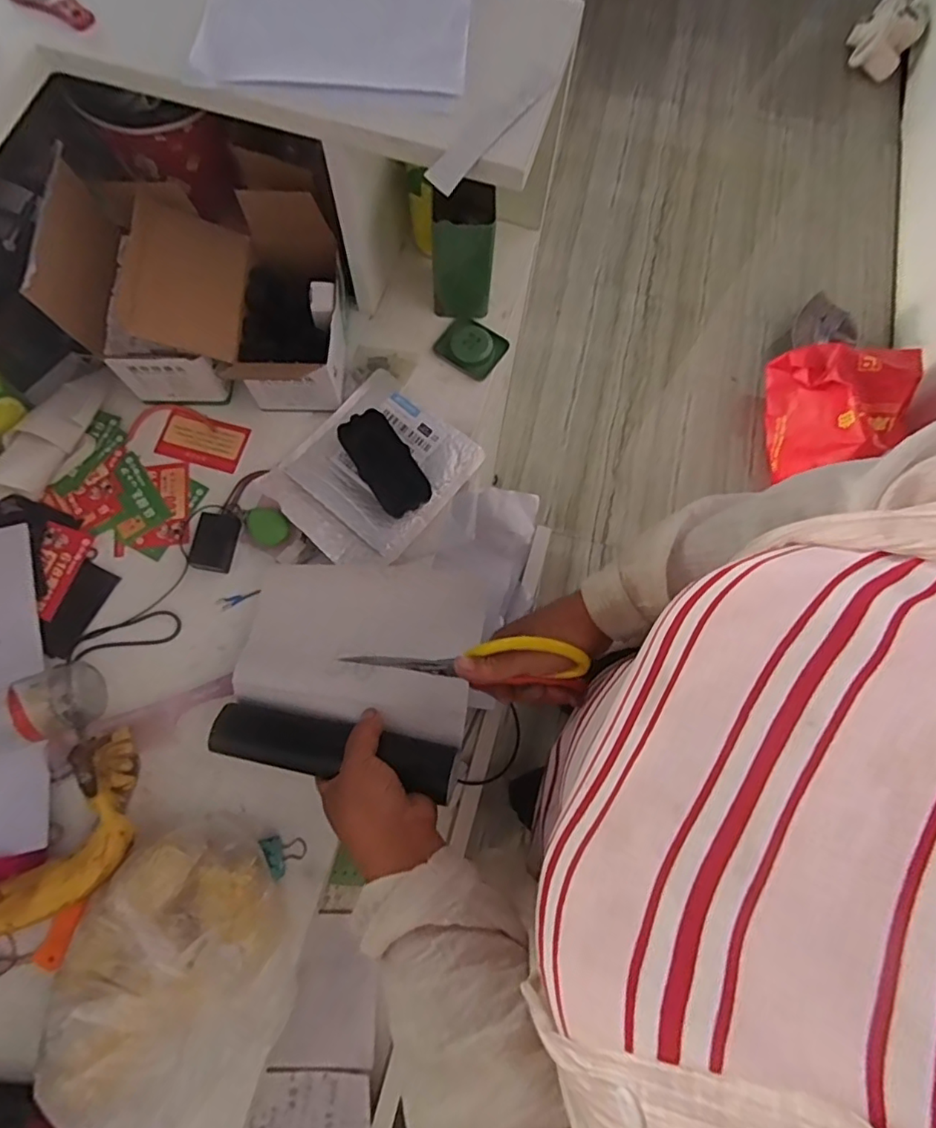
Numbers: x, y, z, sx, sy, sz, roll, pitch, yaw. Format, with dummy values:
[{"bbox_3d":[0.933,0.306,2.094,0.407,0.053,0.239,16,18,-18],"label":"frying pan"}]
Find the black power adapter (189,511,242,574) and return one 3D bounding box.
[{"bbox_3d":[-0.249,-0.023,0.554,0.037,0.020,0.057,10,75,1],"label":"black power adapter"}]

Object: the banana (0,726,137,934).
[{"bbox_3d":[-0.344,0.239,0.456,0.092,0.053,0.192,42,77,9],"label":"banana"}]

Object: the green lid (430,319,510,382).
[{"bbox_3d":[0.003,-0.244,0.628,0.067,0.016,0.064,36,77,7],"label":"green lid"}]

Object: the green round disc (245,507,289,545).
[{"bbox_3d":[-0.202,-0.038,0.564,0.049,0.004,0.034,30,90,13],"label":"green round disc"}]

